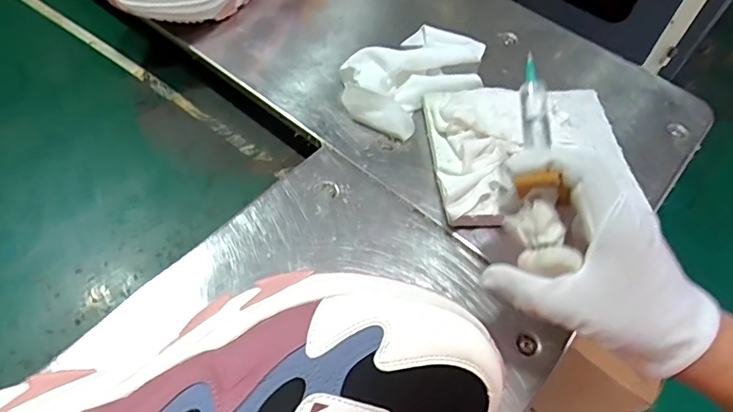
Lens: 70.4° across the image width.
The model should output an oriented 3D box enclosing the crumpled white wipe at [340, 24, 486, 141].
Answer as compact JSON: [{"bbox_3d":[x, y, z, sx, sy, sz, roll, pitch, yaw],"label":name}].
[{"bbox_3d":[0.048,-0.121,0.464,0.156,0.031,0.095,-37,64,-25],"label":"crumpled white wipe"}]

